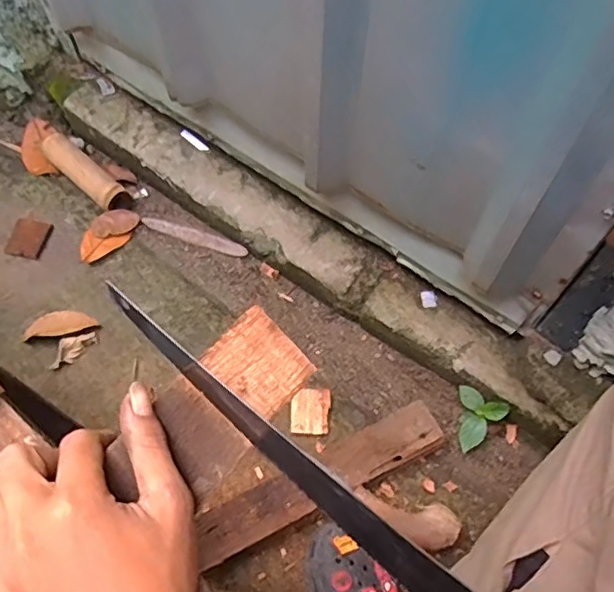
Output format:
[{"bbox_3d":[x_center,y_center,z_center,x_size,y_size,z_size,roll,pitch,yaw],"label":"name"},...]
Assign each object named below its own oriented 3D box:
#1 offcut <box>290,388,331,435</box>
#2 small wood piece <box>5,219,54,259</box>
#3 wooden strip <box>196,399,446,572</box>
[{"bbox_3d":[0.004,0.161,0.809,0.051,0.020,0.064,4,62,1],"label":"offcut"},{"bbox_3d":[-0.452,-0.095,0.954,0.060,0.008,0.066,13,74,3],"label":"small wood piece"},{"bbox_3d":[0.020,0.227,0.728,0.327,0.019,0.061,-25,65,-14],"label":"wooden strip"}]

